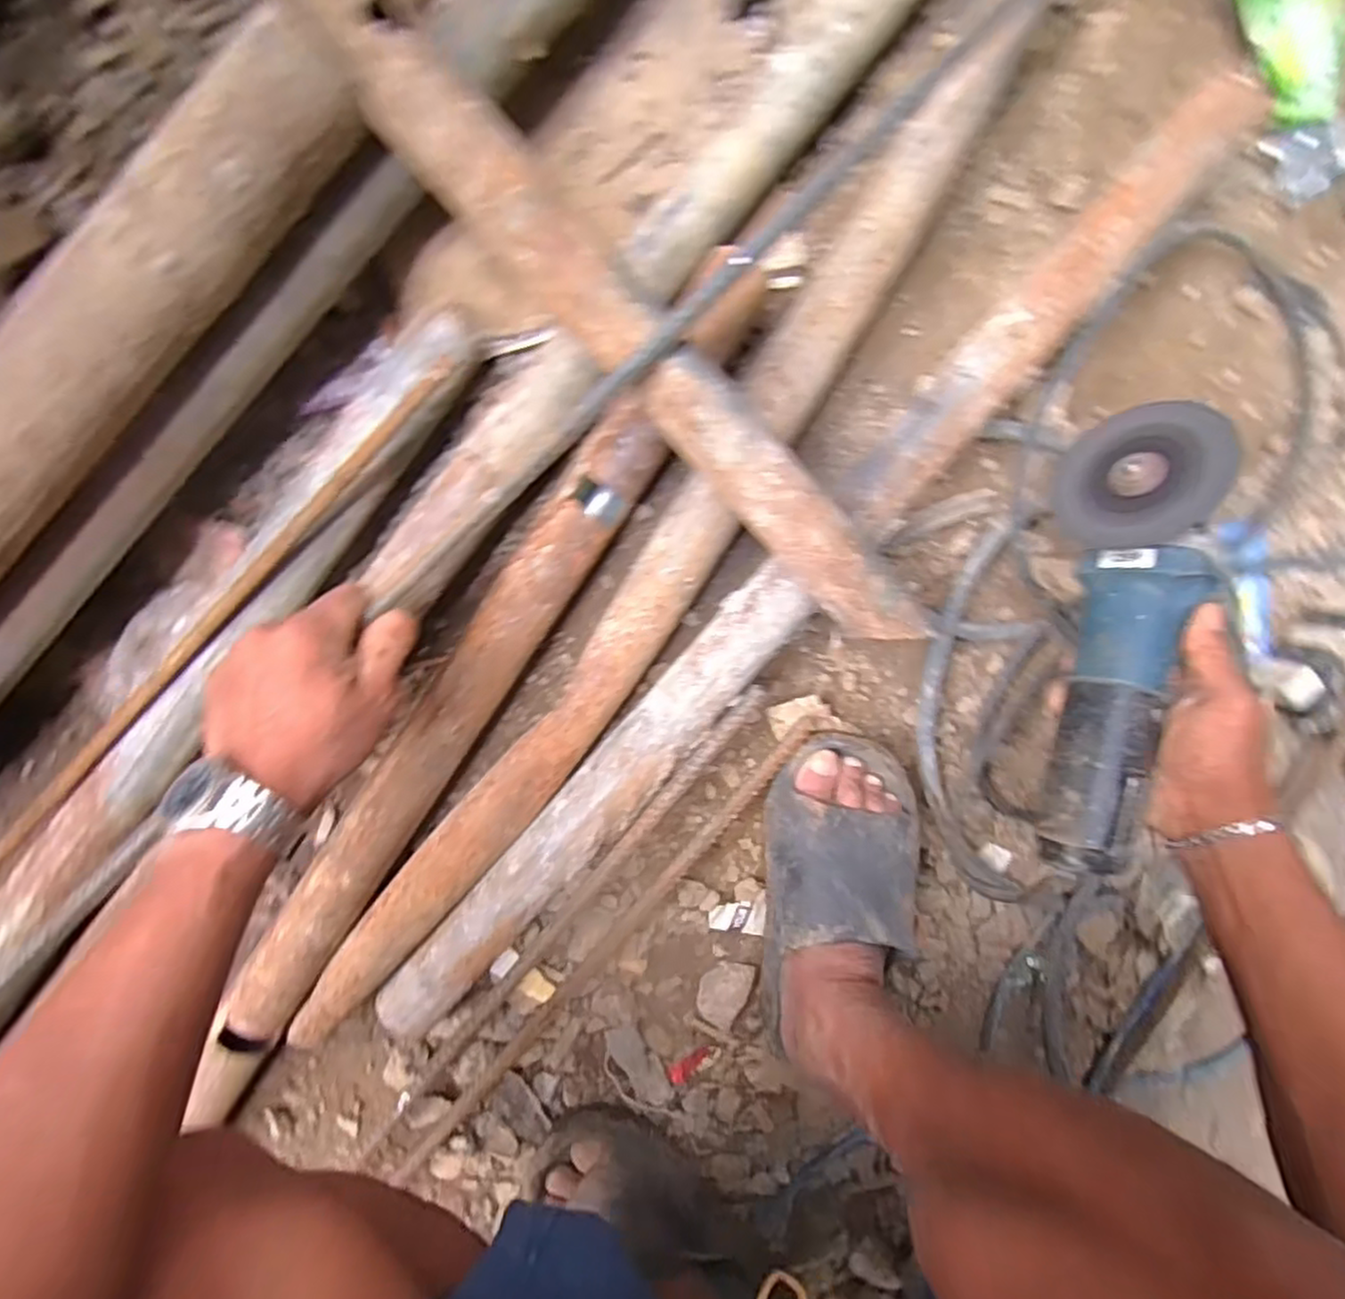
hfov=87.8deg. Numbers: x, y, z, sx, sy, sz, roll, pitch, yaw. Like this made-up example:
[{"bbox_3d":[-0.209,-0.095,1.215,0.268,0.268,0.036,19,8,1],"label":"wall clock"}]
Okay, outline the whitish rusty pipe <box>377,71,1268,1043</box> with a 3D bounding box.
[{"bbox_3d":[0.099,-0.050,0.504,0.078,0.061,0.860,42,91,-11],"label":"whitish rusty pipe"}]

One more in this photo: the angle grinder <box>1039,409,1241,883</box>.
[{"bbox_3d":[0.278,-0.006,0.428,0.067,0.092,0.279,15,84,-42],"label":"angle grinder"}]

